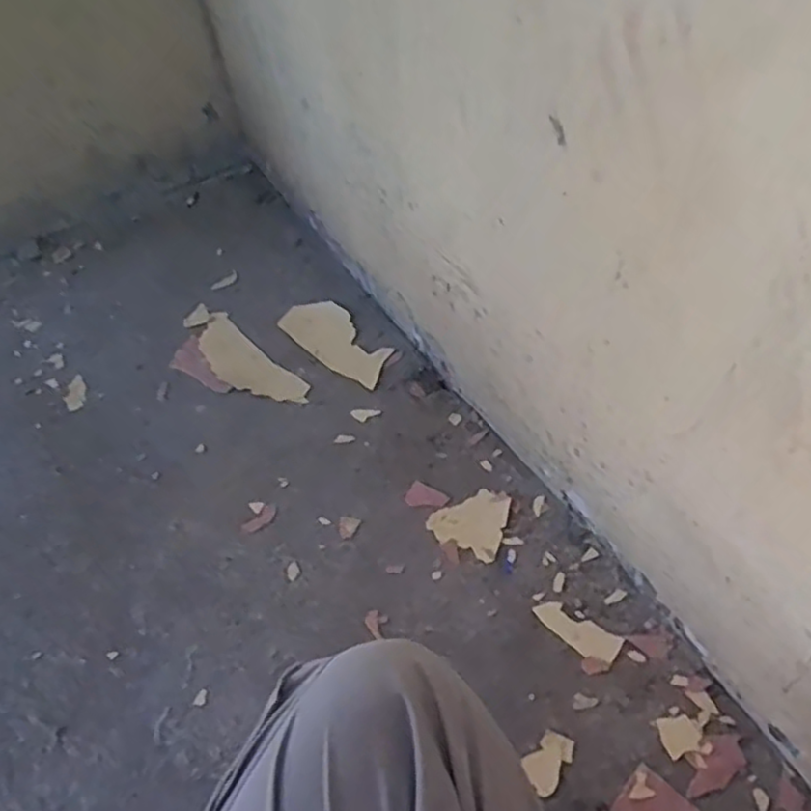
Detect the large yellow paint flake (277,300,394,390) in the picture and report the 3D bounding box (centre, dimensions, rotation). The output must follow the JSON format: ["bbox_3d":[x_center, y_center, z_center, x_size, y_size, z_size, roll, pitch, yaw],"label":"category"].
[{"bbox_3d":[-0.094,-0.090,0.998,0.082,0.011,0.189,-37,59,-20],"label":"large yellow paint flake"}]

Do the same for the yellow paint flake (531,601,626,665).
[{"bbox_3d":[0.165,0.220,0.708,0.085,0.005,0.034,28,61,23],"label":"yellow paint flake"}]

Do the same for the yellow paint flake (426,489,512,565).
[{"bbox_3d":[0.073,0.123,0.799,0.080,0.004,0.078,21,58,19],"label":"yellow paint flake"}]

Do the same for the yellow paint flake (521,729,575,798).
[{"bbox_3d":[0.127,0.312,0.640,0.052,0.004,0.034,-39,60,-21],"label":"yellow paint flake"}]

